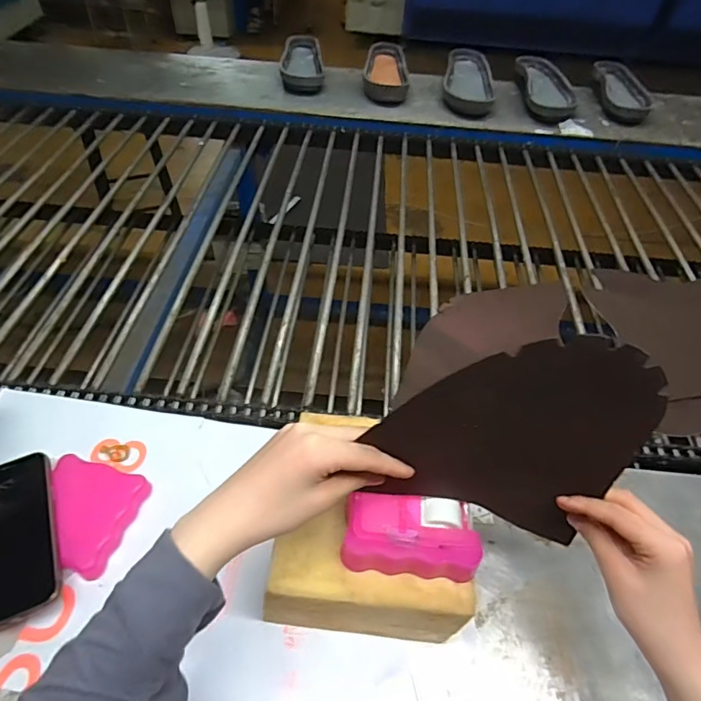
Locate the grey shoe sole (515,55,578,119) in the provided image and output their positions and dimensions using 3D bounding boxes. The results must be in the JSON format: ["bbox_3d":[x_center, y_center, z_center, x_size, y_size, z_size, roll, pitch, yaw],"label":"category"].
[{"bbox_3d":[0.499,-0.679,1.254,0.124,0.063,0.272,2,48,-2],"label":"grey shoe sole"}]

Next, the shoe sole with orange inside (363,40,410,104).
[{"bbox_3d":[0.087,-0.728,1.261,0.115,0.063,0.210,-1,48,-5],"label":"shoe sole with orange inside"}]

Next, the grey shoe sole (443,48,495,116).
[{"bbox_3d":[0.304,-0.697,1.258,0.126,0.065,0.278,8,48,3],"label":"grey shoe sole"}]

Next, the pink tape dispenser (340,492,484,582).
[{"bbox_3d":[0.049,0.151,0.397,0.106,0.033,0.058,6,48,1],"label":"pink tape dispenser"}]

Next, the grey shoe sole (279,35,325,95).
[{"bbox_3d":[-0.131,-0.759,1.277,0.111,0.051,0.236,-4,48,-7],"label":"grey shoe sole"}]

